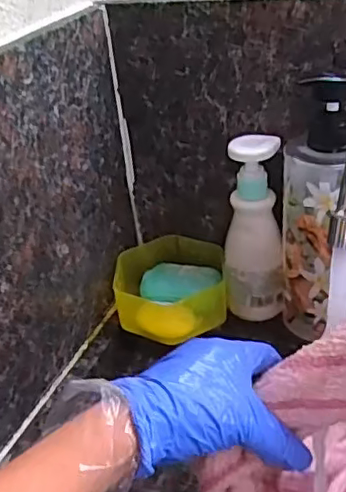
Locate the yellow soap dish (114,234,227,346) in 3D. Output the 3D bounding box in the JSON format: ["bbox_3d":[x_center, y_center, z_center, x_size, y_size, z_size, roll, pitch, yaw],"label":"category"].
[{"bbox_3d":[-0.001,0.043,0.630,0.109,0.052,0.121,-4,33,4],"label":"yellow soap dish"}]

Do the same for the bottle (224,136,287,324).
[{"bbox_3d":[0.076,-0.010,0.568,0.052,0.178,0.041,-7,33,0],"label":"bottle"}]

